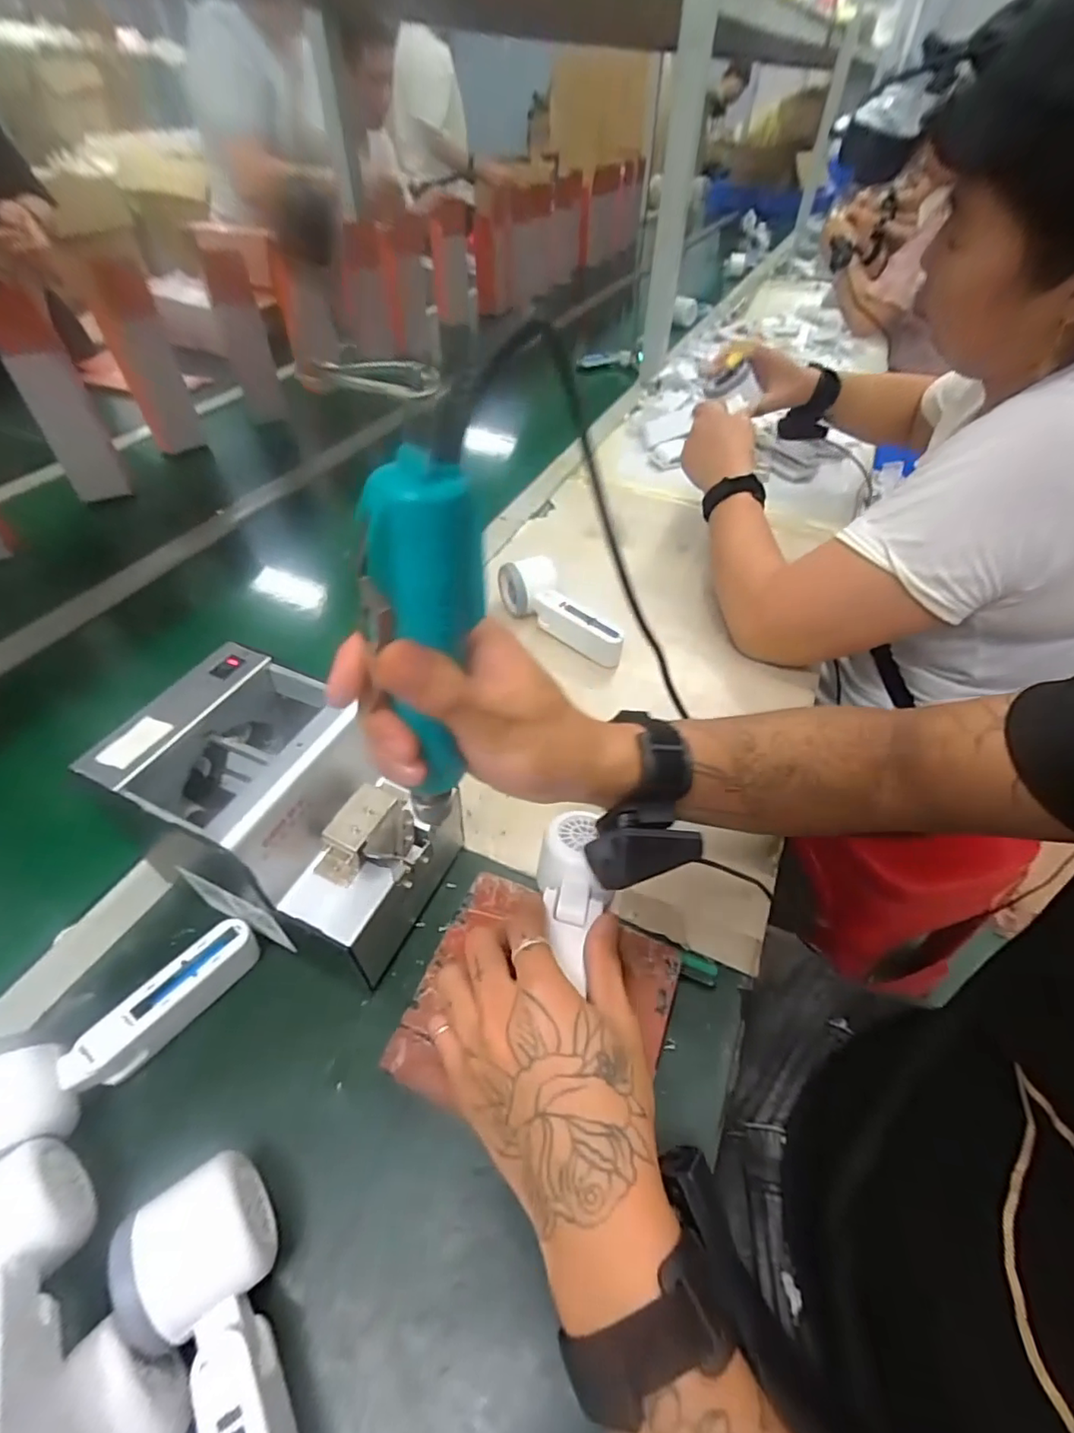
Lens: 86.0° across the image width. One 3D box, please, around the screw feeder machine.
[{"bbox_3d":[-0.159,0.065,0.388,0.172,0.145,0.125,20,50,16],"label":"screw feeder machine"}]

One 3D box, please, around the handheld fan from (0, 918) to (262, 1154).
[{"bbox_3d":[-0.248,0.190,0.337,0.168,0.053,0.054,-29,55,-25],"label":"handheld fan"}]

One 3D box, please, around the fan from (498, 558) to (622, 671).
[{"bbox_3d":[0.025,-0.110,0.617,0.060,0.053,0.159,-25,53,-22],"label":"fan"}]

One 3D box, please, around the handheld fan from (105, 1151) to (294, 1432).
[{"bbox_3d":[-0.133,0.294,0.257,0.059,0.048,0.167,-28,54,-25],"label":"handheld fan"}]

